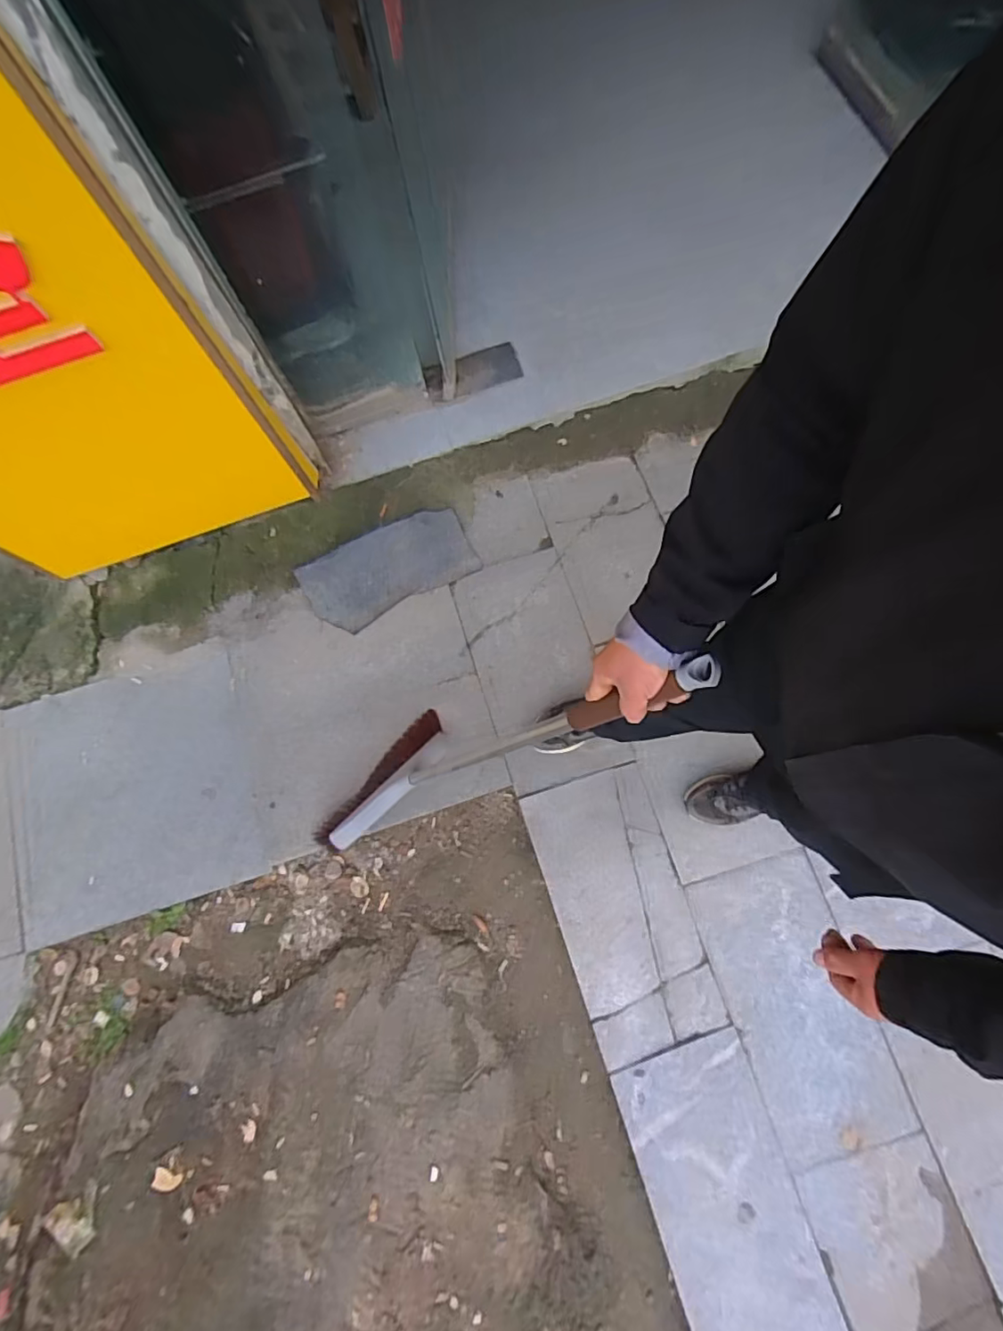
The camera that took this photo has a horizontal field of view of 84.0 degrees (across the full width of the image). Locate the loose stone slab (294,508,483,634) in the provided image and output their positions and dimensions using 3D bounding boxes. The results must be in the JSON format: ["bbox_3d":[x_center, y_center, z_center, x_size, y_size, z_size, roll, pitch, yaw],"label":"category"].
[{"bbox_3d":[-0.304,-0.266,1.506,0.456,0.029,0.223,-29,79,-8],"label":"loose stone slab"}]

